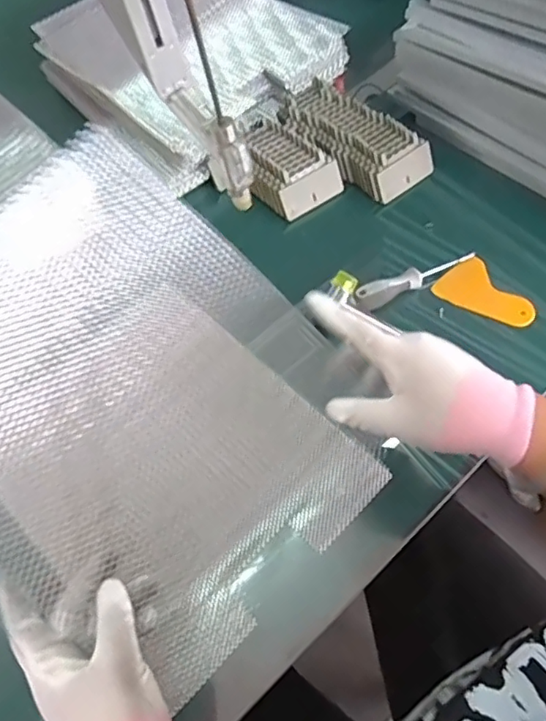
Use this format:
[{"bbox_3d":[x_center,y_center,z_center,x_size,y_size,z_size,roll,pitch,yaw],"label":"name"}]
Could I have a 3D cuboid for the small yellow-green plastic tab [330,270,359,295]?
[{"bbox_3d":[0.075,-0.083,0.602,0.026,0.008,0.020,37,70,21],"label":"small yellow-green plastic tab"}]

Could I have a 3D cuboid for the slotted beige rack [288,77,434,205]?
[{"bbox_3d":[0.104,-0.275,0.717,0.183,0.051,0.093,38,70,21],"label":"slotted beige rack"}]

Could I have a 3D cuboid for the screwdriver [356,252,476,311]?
[{"bbox_3d":[0.156,-0.094,0.630,0.149,0.024,0.023,-28,63,-12],"label":"screwdriver"}]

